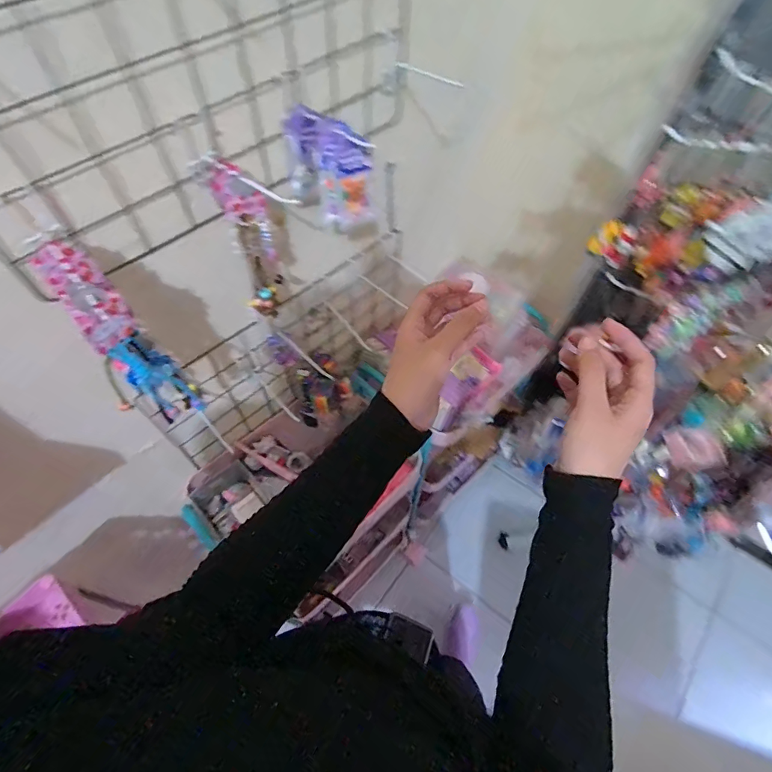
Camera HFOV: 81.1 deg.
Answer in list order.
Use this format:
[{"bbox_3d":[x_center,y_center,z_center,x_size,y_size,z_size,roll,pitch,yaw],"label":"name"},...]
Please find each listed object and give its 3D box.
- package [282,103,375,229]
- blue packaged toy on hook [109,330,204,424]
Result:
[{"bbox_3d":[-0.074,-0.255,0.520,0.122,0.098,0.050,35,64,20],"label":"package"},{"bbox_3d":[-0.237,-0.005,0.474,0.042,0.151,0.037,-34,64,-19],"label":"blue packaged toy on hook"}]

